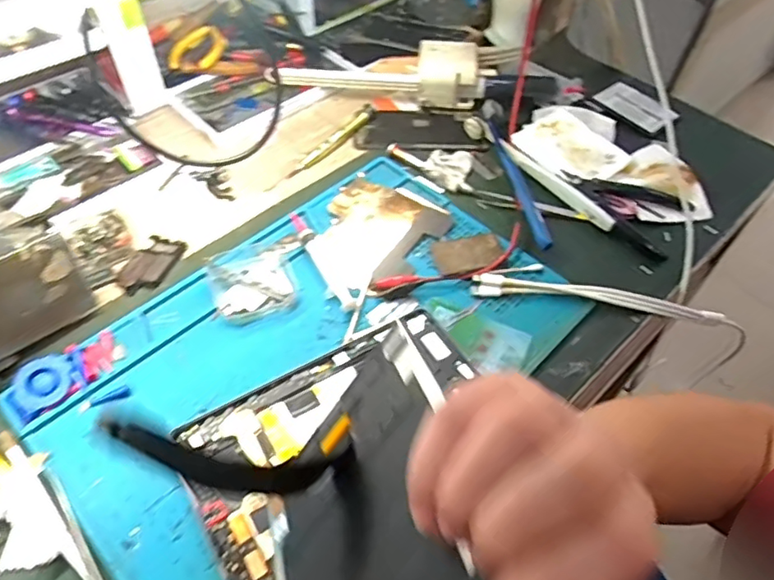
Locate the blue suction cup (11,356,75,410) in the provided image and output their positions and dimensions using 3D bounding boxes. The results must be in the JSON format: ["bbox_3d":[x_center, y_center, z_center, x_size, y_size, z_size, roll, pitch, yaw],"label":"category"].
[{"bbox_3d":[-0.240,0.063,0.406,0.037,0.010,0.036,2,52,-2],"label":"blue suction cup"}]

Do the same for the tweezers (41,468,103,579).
[{"bbox_3d":[-0.179,0.155,0.339,0.013,0.015,0.115,-31,60,-24],"label":"tweezers"}]

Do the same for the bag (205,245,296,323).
[{"bbox_3d":[-0.109,-0.008,0.469,0.062,0.018,0.069,-19,56,-17],"label":"bag"}]

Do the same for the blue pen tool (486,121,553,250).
[{"bbox_3d":[0.122,-0.100,0.545,0.013,0.015,0.167,-6,53,-8],"label":"blue pen tool"}]

